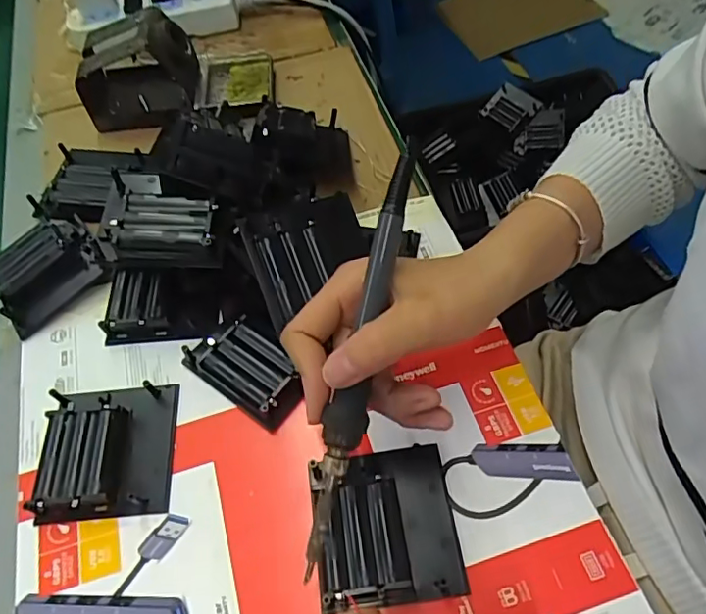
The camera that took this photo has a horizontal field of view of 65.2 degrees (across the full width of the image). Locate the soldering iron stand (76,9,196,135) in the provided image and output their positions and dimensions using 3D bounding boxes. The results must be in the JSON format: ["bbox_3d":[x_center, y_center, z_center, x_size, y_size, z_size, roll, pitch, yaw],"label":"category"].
[{"bbox_3d":[-0.187,-0.207,0.477,0.100,0.065,0.080,-15,59,-5],"label":"soldering iron stand"}]

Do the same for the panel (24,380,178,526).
[{"bbox_3d":[-0.148,0.084,0.334,0.072,0.019,0.080,-6,59,1],"label":"panel"}]

